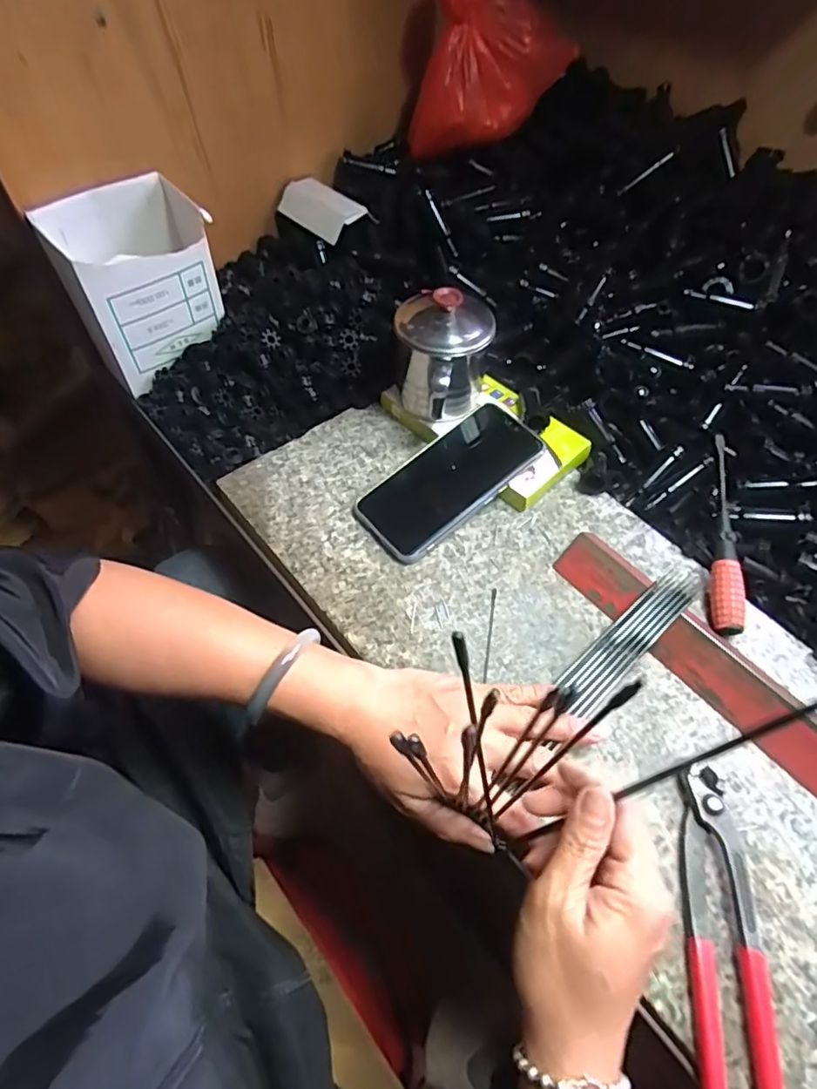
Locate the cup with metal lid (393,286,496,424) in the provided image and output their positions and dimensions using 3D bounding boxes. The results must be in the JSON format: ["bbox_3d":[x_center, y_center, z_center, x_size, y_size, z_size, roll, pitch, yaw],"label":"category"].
[{"bbox_3d":[0.028,-0.158,0.477,0.080,0.098,0.097,2,57,0],"label":"cup with metal lid"}]

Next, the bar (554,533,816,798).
[{"bbox_3d":[0.201,0.076,0.392,0.037,0.026,0.228,-34,64,-21],"label":"bar"}]

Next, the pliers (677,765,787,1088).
[{"bbox_3d":[0.170,0.224,0.300,0.044,0.013,0.193,6,57,3],"label":"pliers"}]

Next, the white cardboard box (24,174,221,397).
[{"bbox_3d":[-0.241,-0.238,0.515,0.125,0.135,0.078,-36,65,-22],"label":"white cardboard box"}]

